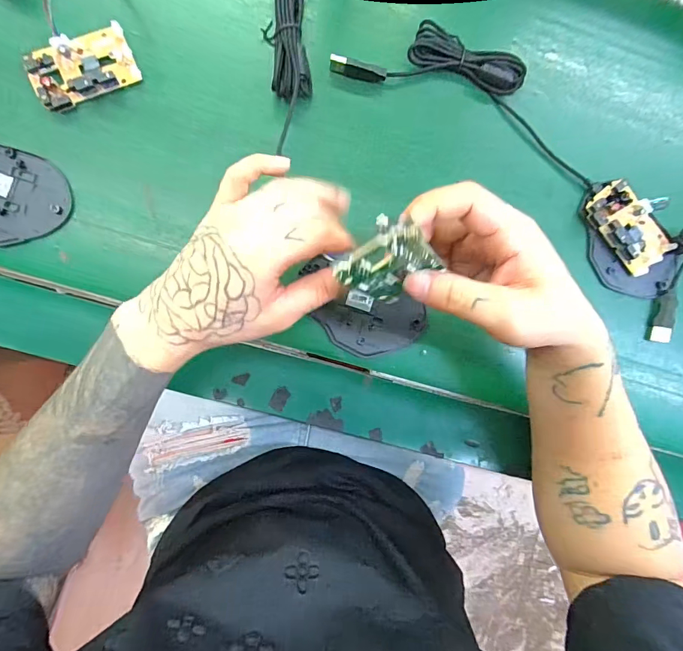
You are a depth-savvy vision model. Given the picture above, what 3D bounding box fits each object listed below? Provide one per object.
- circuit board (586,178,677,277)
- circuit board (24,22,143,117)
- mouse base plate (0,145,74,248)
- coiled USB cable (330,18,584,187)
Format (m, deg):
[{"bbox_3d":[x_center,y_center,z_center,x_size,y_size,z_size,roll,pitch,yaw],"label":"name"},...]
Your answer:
[{"bbox_3d":[0.255,-0.088,0.351,0.052,0.021,0.077,-36,92,-6],"label":"circuit board"},{"bbox_3d":[-0.202,-0.201,0.314,0.077,0.012,0.046,-27,91,-6],"label":"circuit board"},{"bbox_3d":[-0.266,-0.103,0.309,0.107,0.005,0.072,21,86,-5],"label":"mouse base plate"},{"bbox_3d":[0.115,-0.203,0.343,0.239,0.020,0.067,21,86,-5],"label":"coiled USB cable"}]

